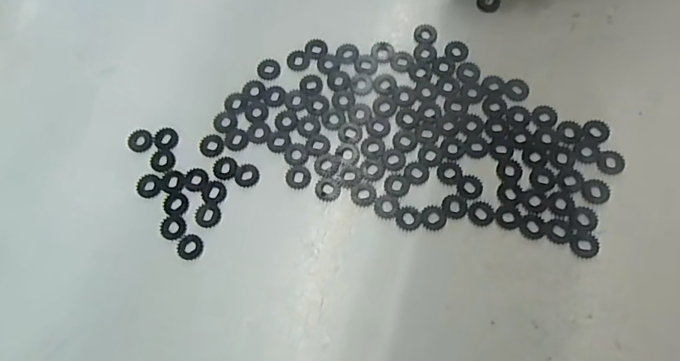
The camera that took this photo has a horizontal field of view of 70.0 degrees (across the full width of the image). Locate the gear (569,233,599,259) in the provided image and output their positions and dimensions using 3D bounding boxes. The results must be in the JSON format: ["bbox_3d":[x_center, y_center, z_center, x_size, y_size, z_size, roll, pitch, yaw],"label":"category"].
[{"bbox_3d":[0.097,0.025,0.192,0.011,0.004,0.010,-21,72,-4],"label":"gear"}]

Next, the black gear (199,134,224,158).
[{"bbox_3d":[-0.057,-0.016,0.215,0.011,0.004,0.011,-1,72,2],"label":"black gear"}]

